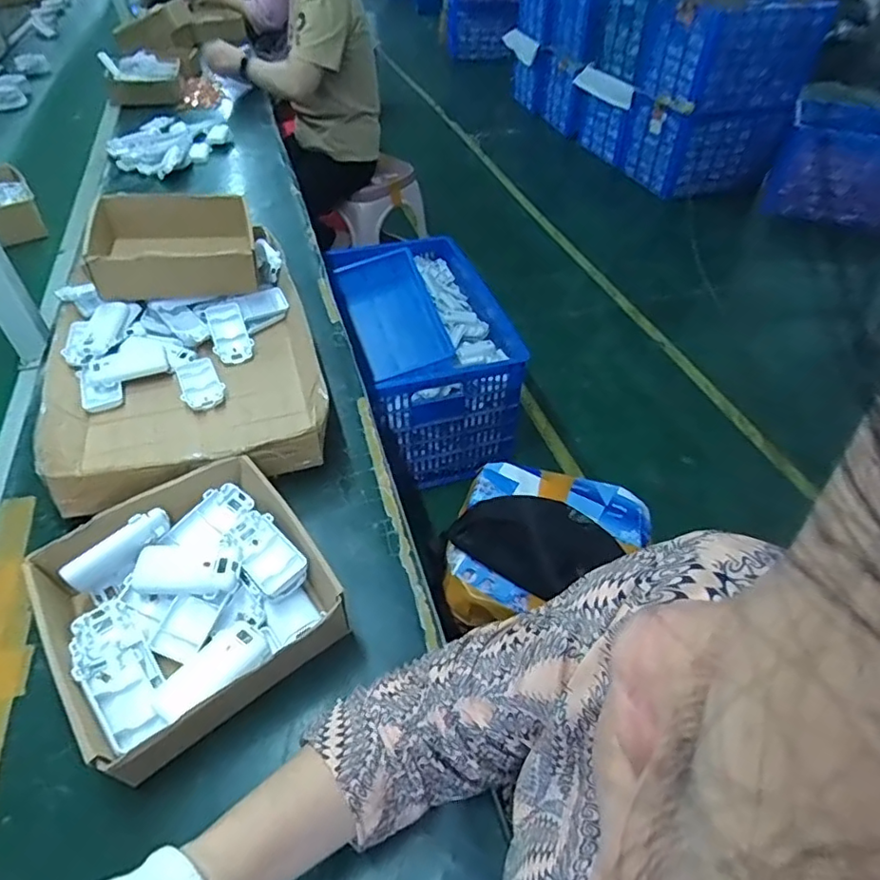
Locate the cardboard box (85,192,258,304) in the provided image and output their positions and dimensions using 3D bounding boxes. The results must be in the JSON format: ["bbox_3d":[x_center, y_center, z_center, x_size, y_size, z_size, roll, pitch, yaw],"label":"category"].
[{"bbox_3d":[-0.394,-0.285,0.832,0.215,0.080,0.182,-14,50,-13],"label":"cardboard box"}]

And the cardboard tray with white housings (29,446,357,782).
[{"bbox_3d":[-0.221,0.139,0.508,0.214,0.067,0.216,-33,56,-26],"label":"cardboard tray with white housings"}]

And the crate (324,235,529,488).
[{"bbox_3d":[-0.046,-0.254,1.655,0.401,0.401,0.635,-14,50,-12],"label":"crate"}]

